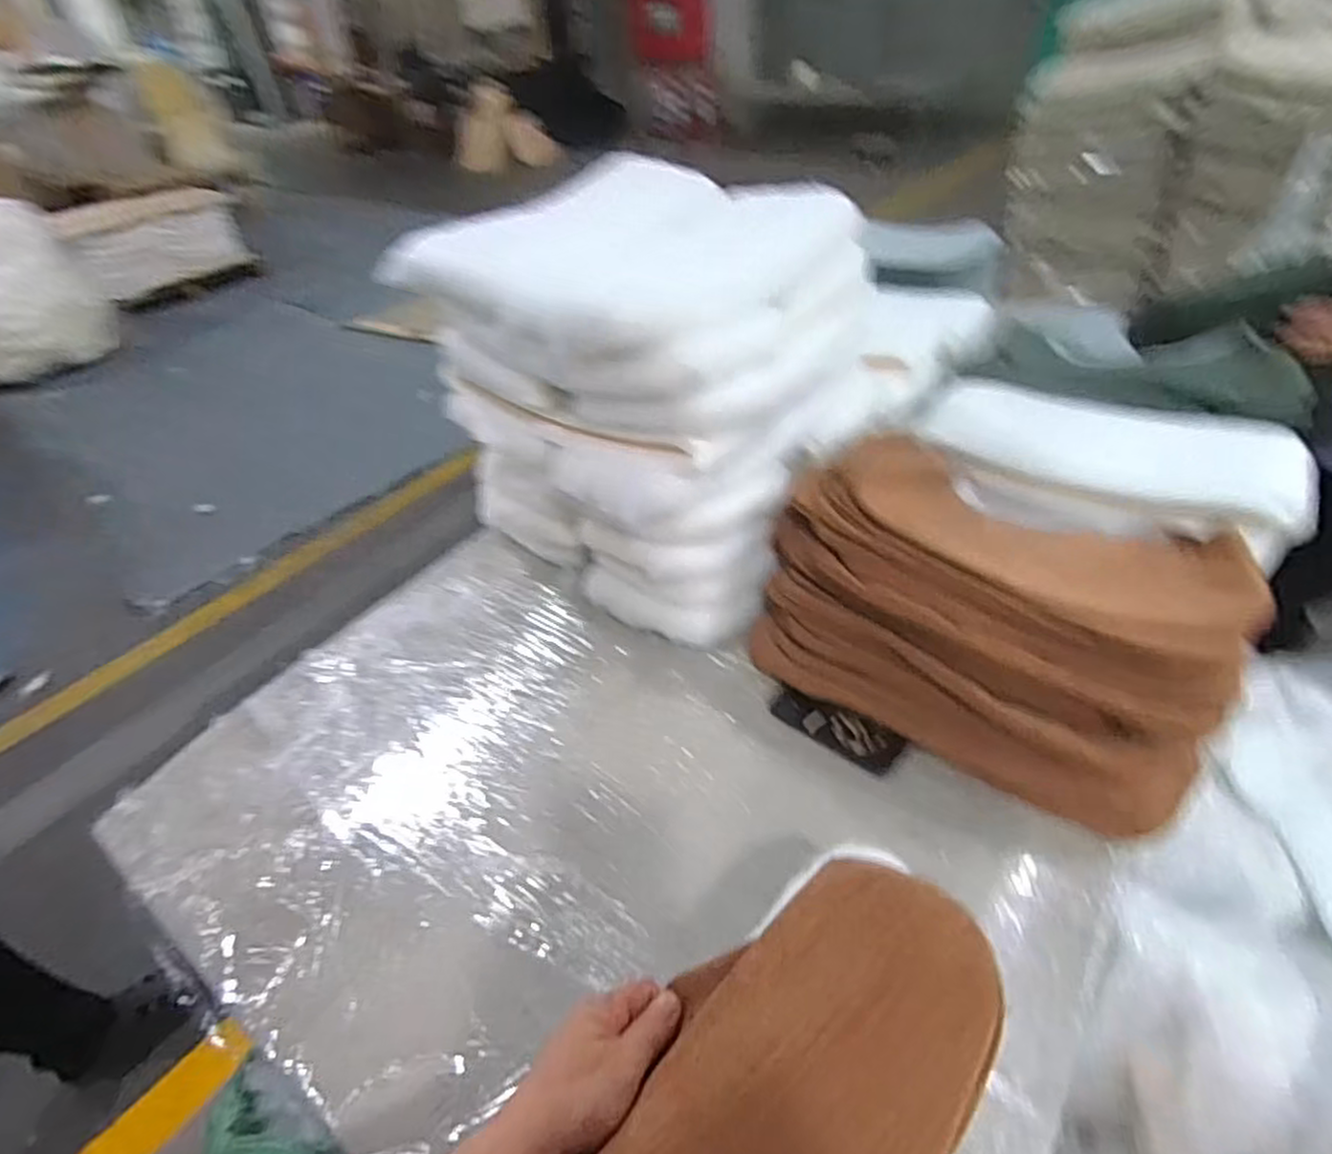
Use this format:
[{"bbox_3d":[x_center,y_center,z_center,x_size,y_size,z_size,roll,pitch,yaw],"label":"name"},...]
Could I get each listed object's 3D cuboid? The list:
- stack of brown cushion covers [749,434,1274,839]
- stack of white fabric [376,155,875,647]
[{"bbox_3d":[0.385,0.030,0.874,0.513,0.225,0.339,23,49,31],"label":"stack of brown cushion covers"},{"bbox_3d":[-0.022,-0.253,1.035,0.474,0.447,0.428,21,48,29],"label":"stack of white fabric"}]

